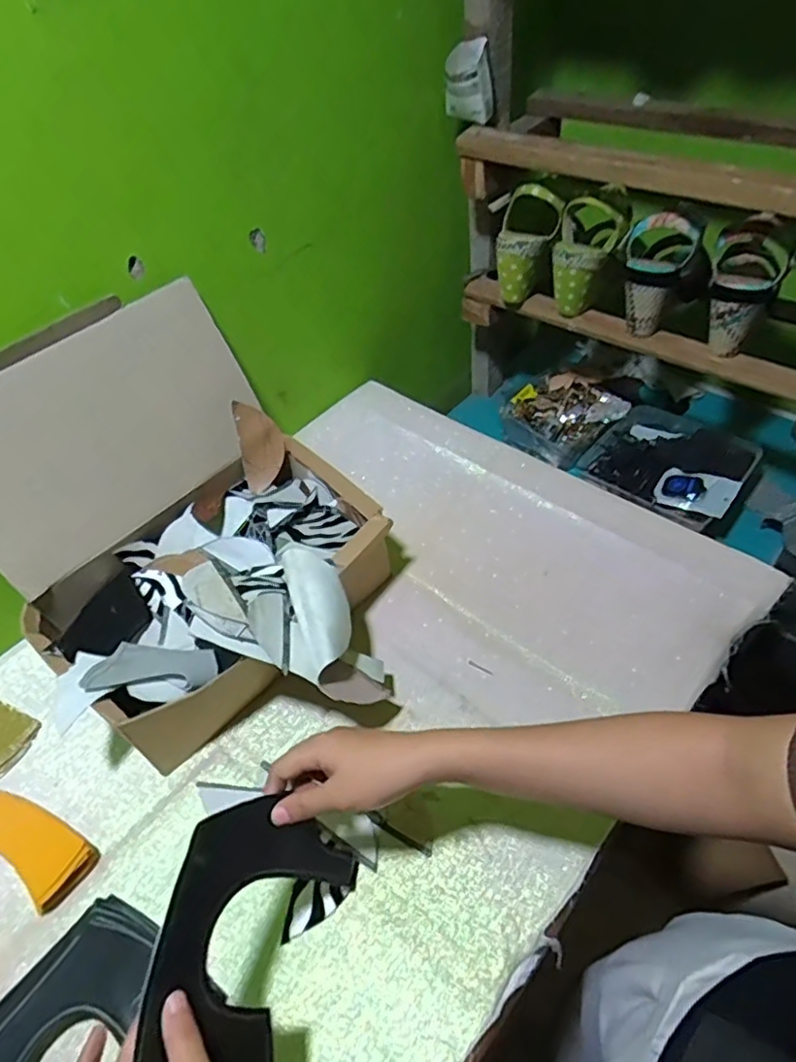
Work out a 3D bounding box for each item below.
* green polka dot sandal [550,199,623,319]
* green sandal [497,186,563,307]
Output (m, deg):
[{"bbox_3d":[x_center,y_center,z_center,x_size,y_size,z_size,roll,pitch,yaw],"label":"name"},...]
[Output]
[{"bbox_3d":[0.240,-0.349,0.792,0.079,0.128,0.068,12,51,17],"label":"green polka dot sandal"},{"bbox_3d":[0.163,-0.377,0.822,0.074,0.140,0.055,23,28,19],"label":"green sandal"}]

